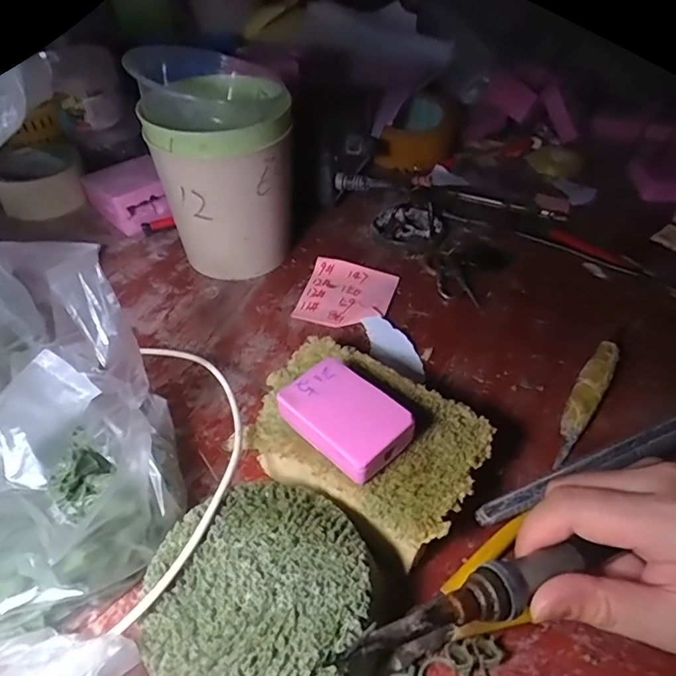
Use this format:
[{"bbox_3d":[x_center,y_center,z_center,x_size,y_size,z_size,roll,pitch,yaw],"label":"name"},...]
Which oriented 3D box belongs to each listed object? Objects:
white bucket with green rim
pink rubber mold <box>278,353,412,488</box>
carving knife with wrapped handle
[{"bbox_3d":[-0.089,-0.128,0.421,0.106,0.144,0.097,-1,45,1],"label":"white bucket with green rim"},{"bbox_3d":[0.003,0.046,0.279,0.068,0.024,0.047,36,55,29],"label":"pink rubber mold"},{"bbox_3d":[0.170,0.042,0.348,0.018,0.011,0.115,27,51,25],"label":"carving knife with wrapped handle"}]

